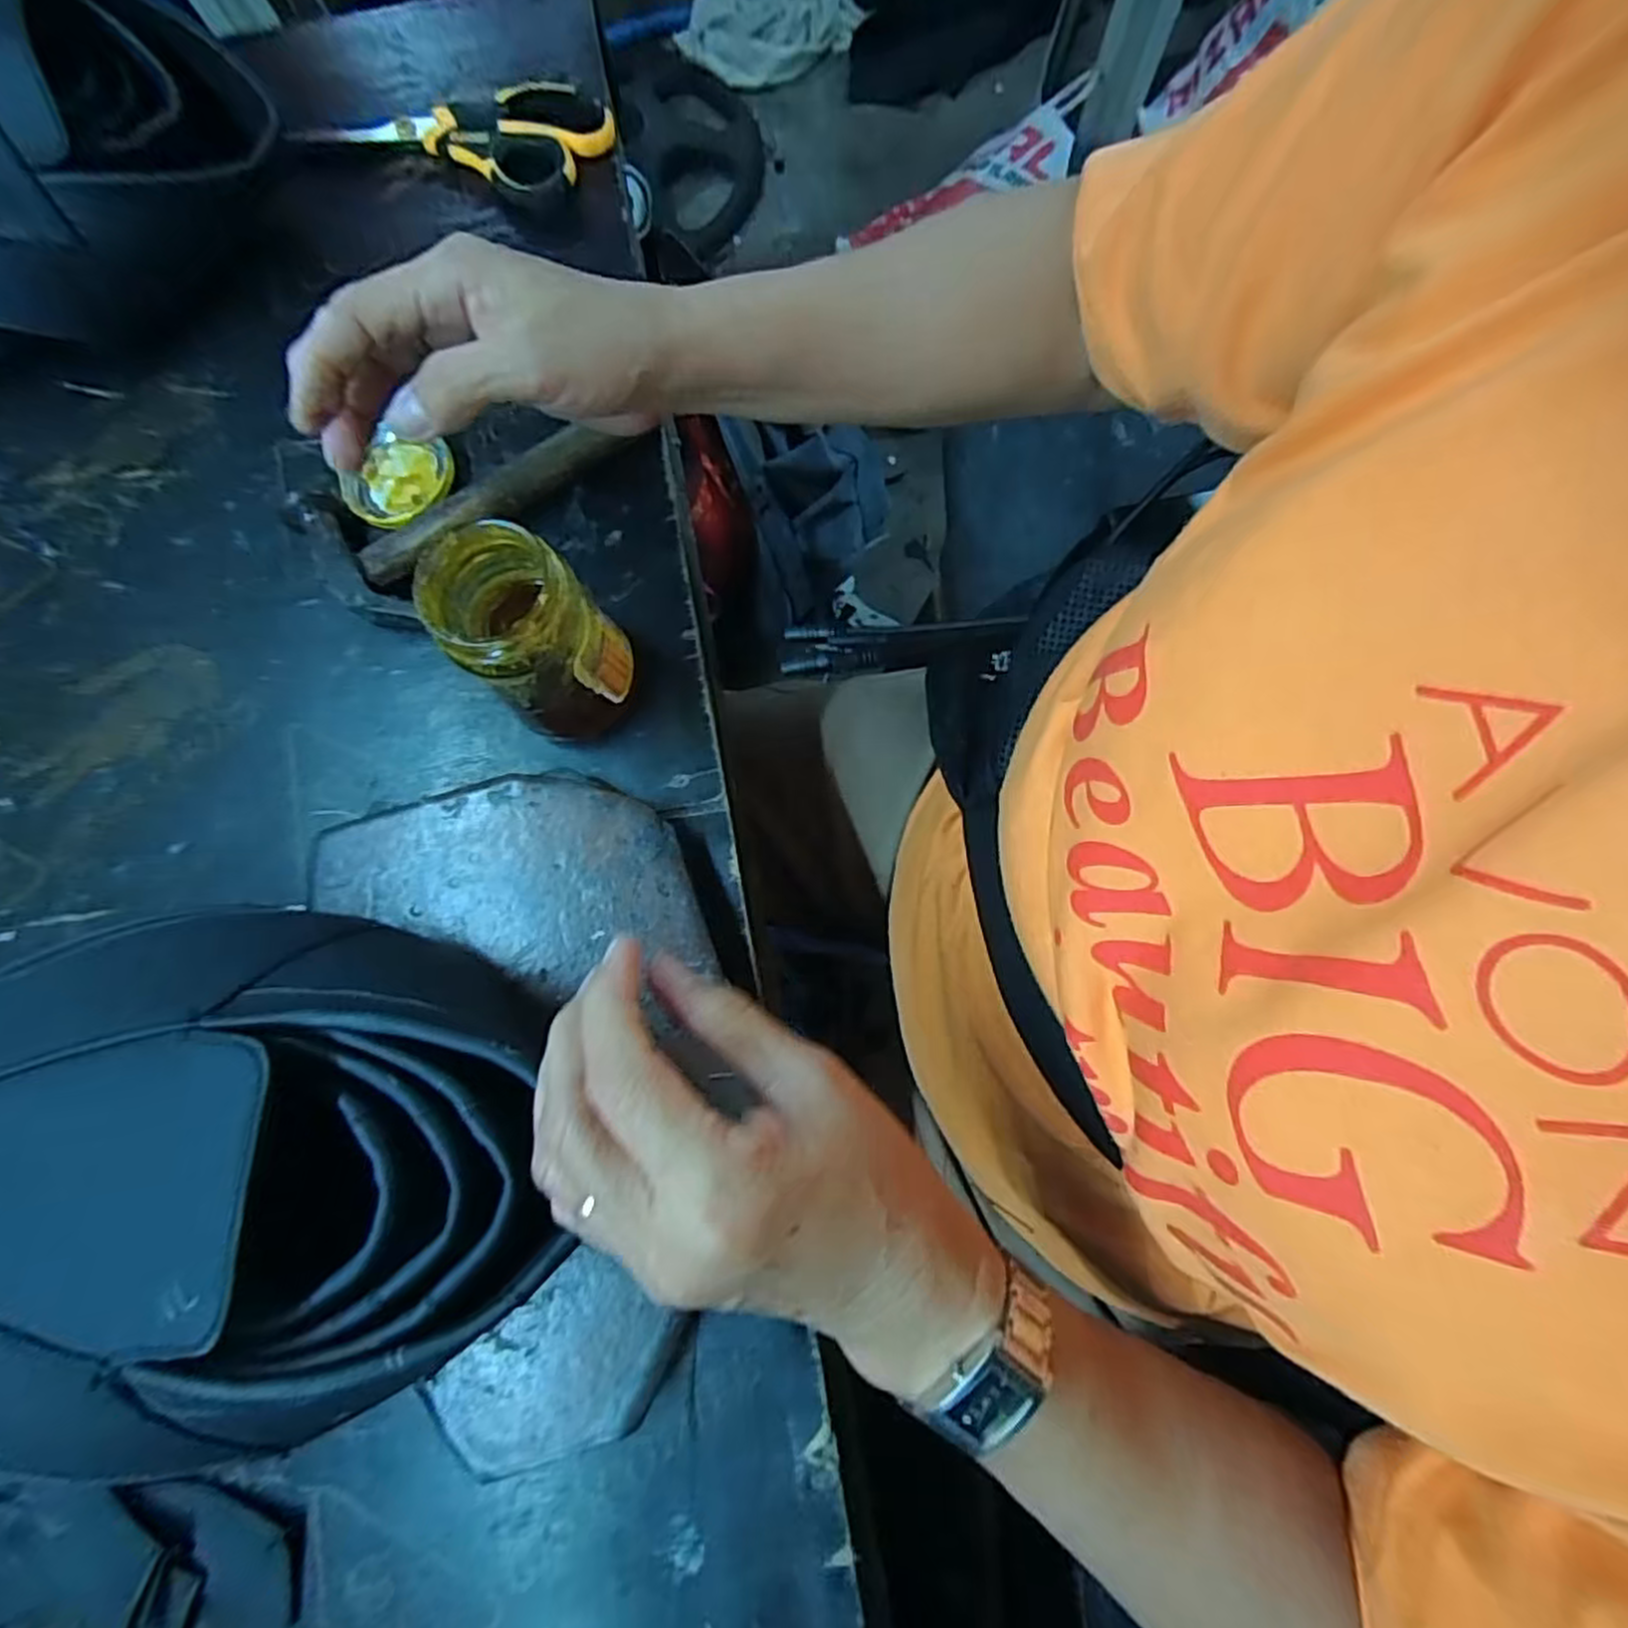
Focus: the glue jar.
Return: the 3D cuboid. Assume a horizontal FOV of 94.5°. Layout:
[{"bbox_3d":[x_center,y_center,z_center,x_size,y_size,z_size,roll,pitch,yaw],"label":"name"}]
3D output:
[{"bbox_3d":[-0.117,-0.074,0.318,0.061,0.085,0.057,0,77,1],"label":"glue jar"}]

